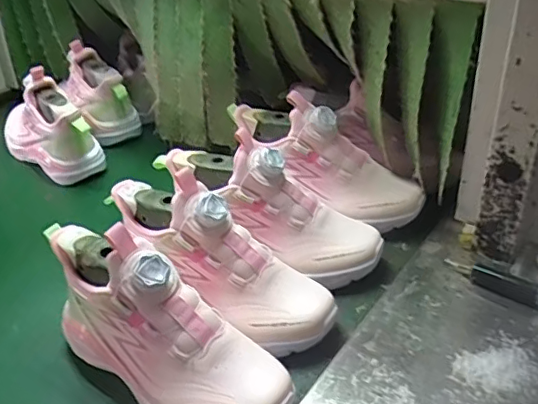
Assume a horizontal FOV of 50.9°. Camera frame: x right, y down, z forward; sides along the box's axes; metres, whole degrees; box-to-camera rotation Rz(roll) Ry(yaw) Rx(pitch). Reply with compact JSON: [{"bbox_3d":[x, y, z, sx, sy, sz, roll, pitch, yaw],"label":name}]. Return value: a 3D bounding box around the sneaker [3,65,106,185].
[{"bbox_3d":[-0.301,-0.109,0.780,0.186,0.122,0.078,26,41,34],"label":"sneaker"}]

